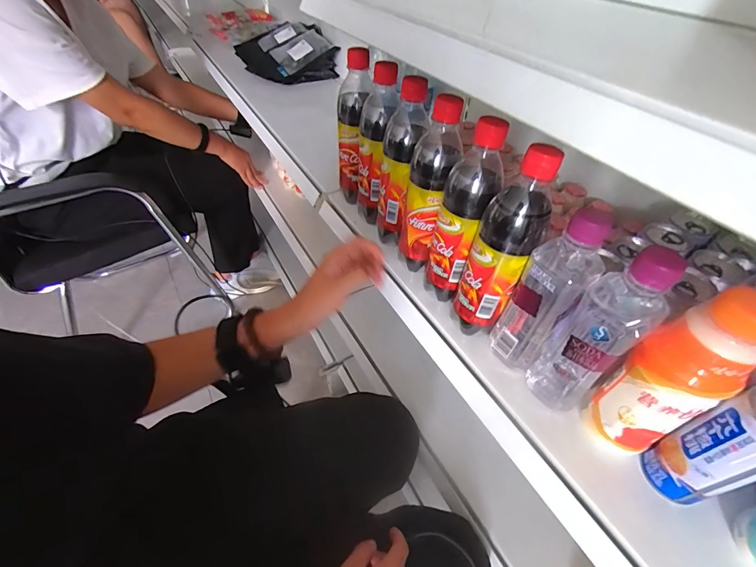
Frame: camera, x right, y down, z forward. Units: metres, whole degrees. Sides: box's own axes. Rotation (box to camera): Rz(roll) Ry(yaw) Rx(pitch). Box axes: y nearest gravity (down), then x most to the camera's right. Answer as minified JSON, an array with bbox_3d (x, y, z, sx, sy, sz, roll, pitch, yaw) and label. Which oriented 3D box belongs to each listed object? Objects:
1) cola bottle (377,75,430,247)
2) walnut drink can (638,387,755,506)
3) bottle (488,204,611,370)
[{"bbox_3d":[0.029,-0.149,0.489,0.057,0.221,0.057,8,47,5],"label":"cola bottle"},{"bbox_3d":[0.282,0.139,0.294,0.046,0.129,0.049,1,47,-1],"label":"walnut drink can"},{"bbox_3d":[0.165,0.013,0.358,0.059,0.187,0.052,30,53,23],"label":"bottle"}]

